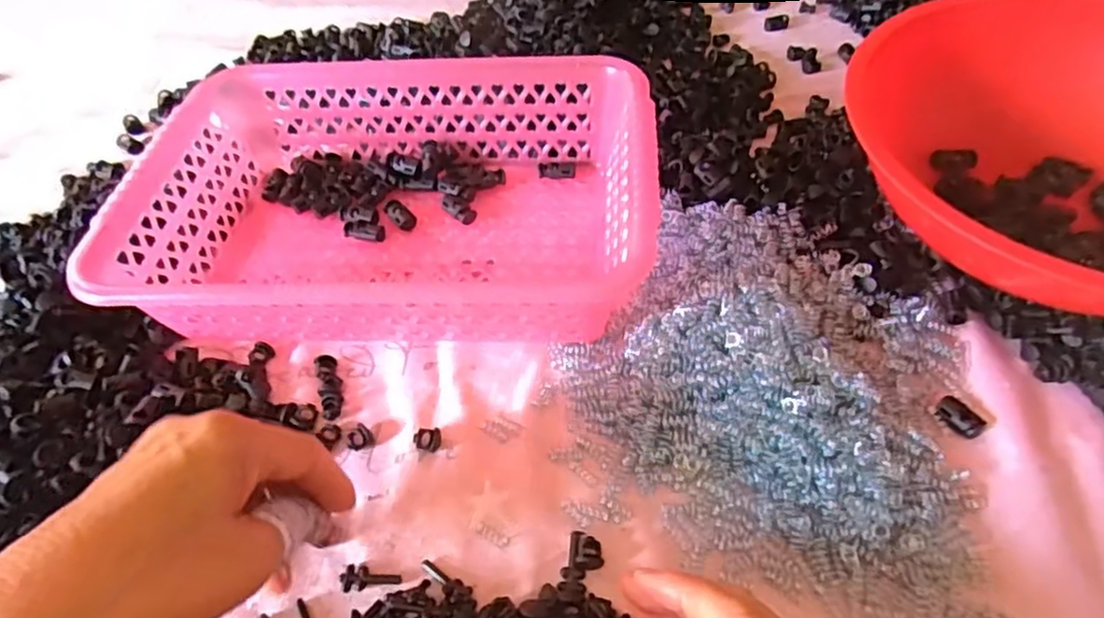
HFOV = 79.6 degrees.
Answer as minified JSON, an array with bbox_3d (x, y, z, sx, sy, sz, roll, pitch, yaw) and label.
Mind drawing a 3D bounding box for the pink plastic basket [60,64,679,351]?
[{"bbox_3d":[-0.095,-0.070,0.420,0.307,0.076,0.204,-1,53,3],"label":"pink plastic basket"}]

